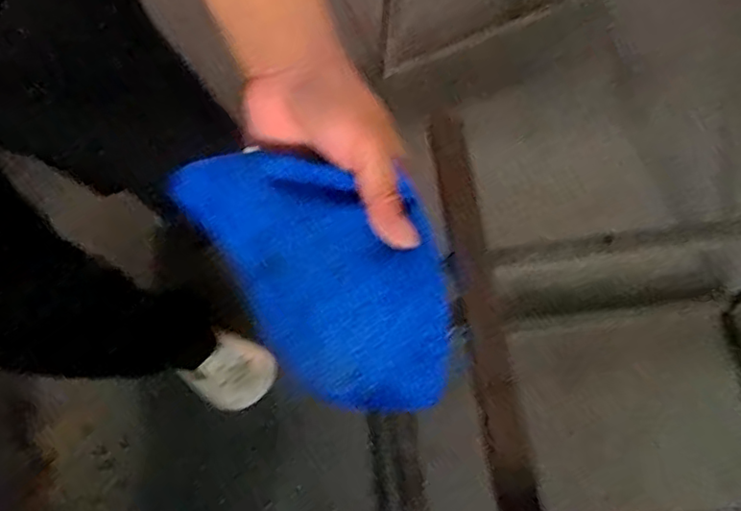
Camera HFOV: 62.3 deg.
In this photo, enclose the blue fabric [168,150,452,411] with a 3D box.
[{"bbox_3d":[-0.023,0.008,0.346,0.100,0.075,0.171,-31,76,-10],"label":"blue fabric"}]

